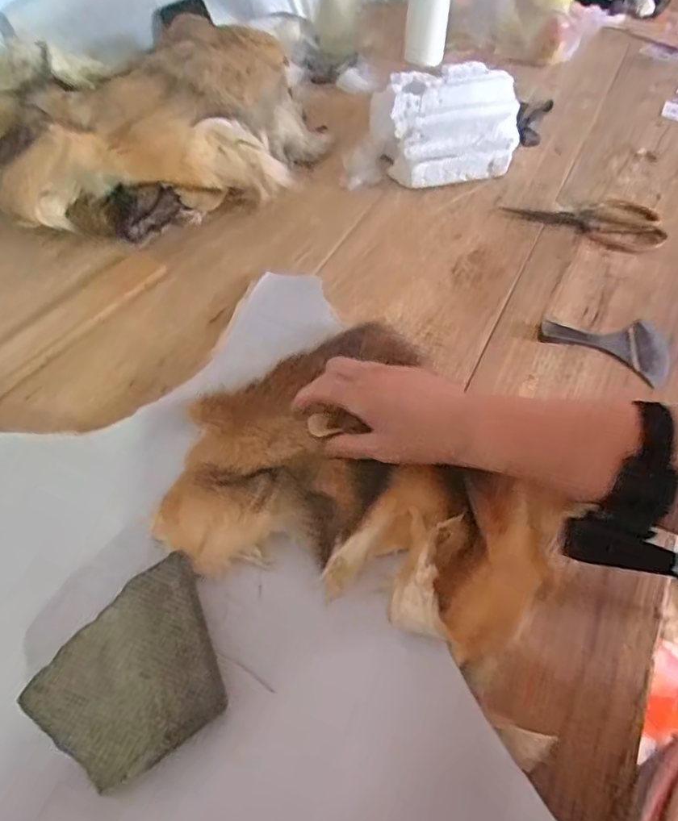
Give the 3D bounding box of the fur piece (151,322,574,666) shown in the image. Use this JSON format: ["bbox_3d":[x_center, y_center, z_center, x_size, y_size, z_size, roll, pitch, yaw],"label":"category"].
[{"bbox_3d":[0.028,0.037,0.443,0.303,0.041,0.248,17,57,10],"label":"fur piece"}]

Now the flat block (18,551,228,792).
[{"bbox_3d":[-0.129,0.177,0.362,0.104,0.024,0.125,35,62,20],"label":"flat block"}]

